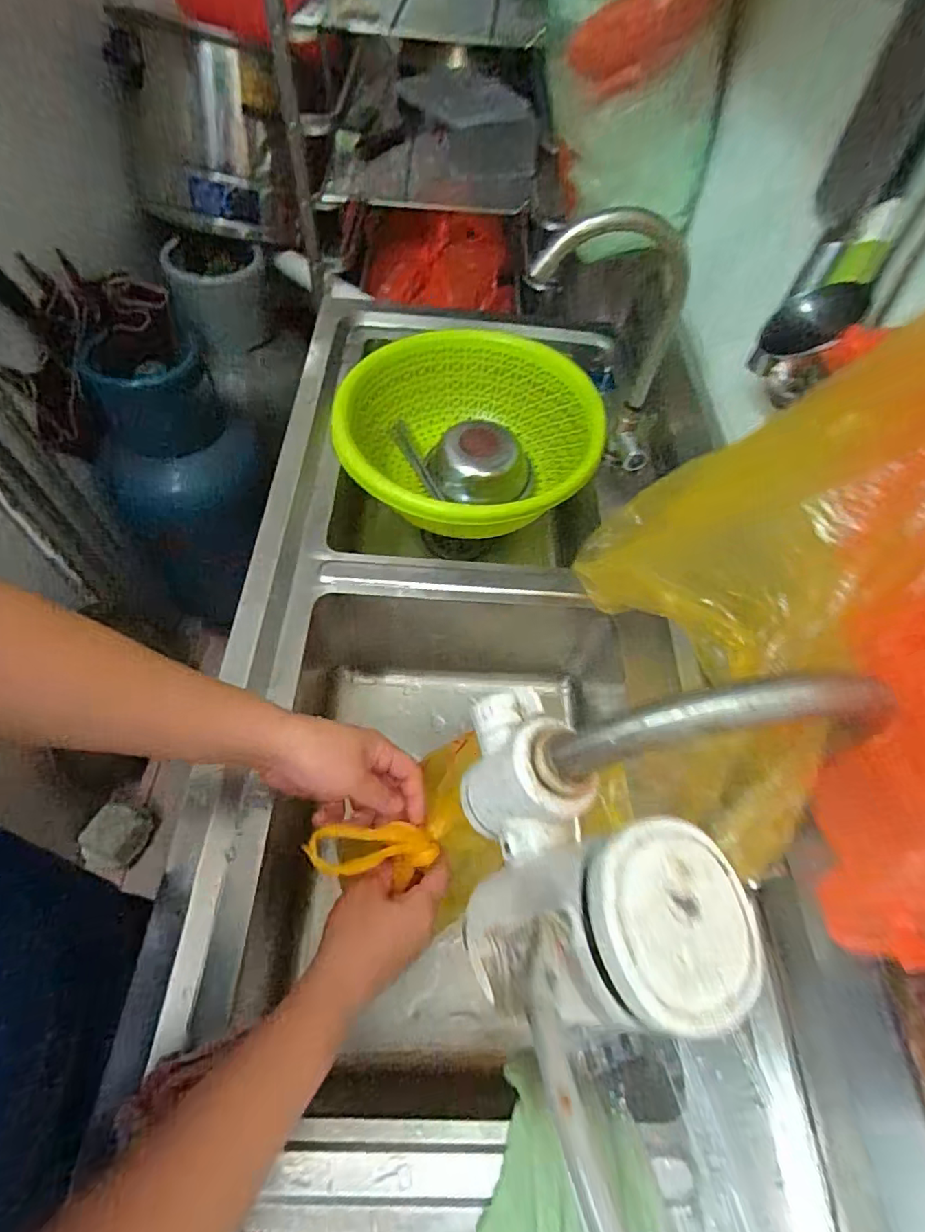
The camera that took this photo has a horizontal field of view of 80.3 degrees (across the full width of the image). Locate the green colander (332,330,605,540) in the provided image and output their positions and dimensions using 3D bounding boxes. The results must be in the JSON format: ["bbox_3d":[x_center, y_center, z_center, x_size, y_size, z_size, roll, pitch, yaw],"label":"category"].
[{"bbox_3d":[0.007,-0.231,0.757,0.341,0.131,0.352,0,57,-3],"label":"green colander"}]

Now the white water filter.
[{"bbox_3d":[0.048,0.085,0.221,0.092,0.085,0.132,0,57,-3],"label":"white water filter"}]

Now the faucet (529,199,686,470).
[{"bbox_3d":[0.150,-0.286,0.594,0.172,0.262,0.069,12,57,5],"label":"faucet"}]

